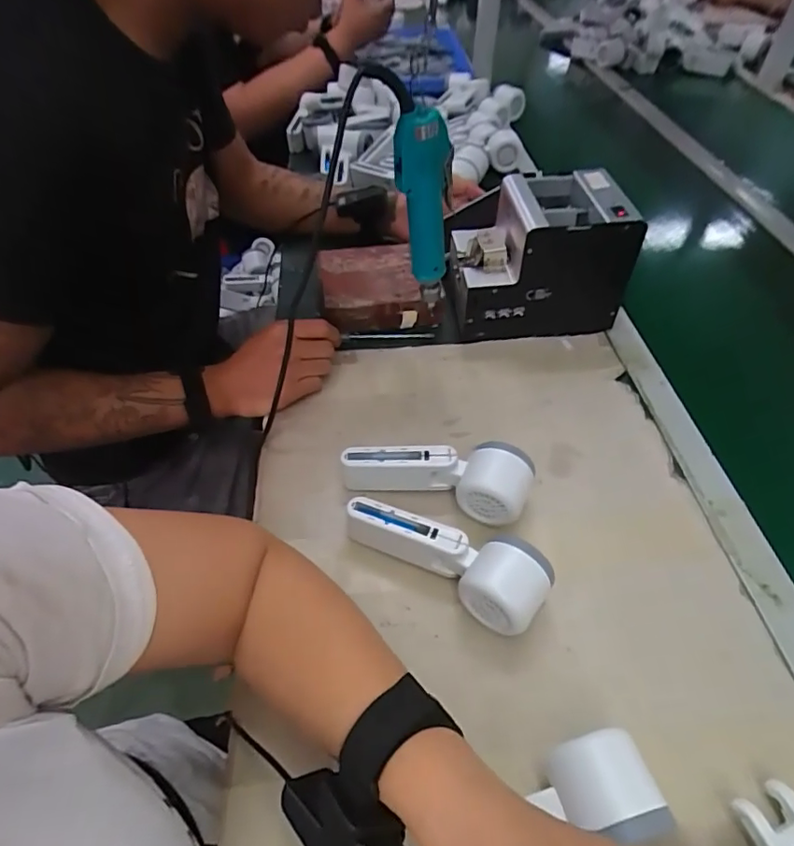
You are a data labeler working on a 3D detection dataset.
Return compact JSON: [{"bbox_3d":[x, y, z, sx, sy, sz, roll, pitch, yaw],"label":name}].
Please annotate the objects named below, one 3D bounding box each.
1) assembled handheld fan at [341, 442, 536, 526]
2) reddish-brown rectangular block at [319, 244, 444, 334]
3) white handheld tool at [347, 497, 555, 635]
[{"bbox_3d":[0.034,0.045,0.473,0.165,0.051,0.051,11,50,8],"label":"assembled handheld fan"},{"bbox_3d":[-0.022,-0.174,0.677,0.146,0.049,0.127,-7,50,-7],"label":"reddish-brown rectangular block"},{"bbox_3d":[0.040,0.104,0.429,0.167,0.061,0.056,29,55,22],"label":"white handheld tool"}]

